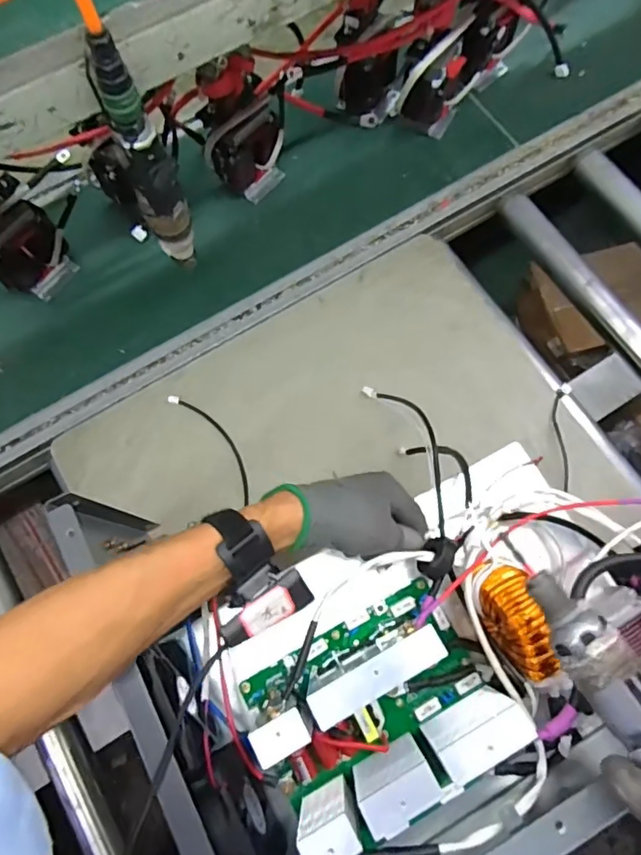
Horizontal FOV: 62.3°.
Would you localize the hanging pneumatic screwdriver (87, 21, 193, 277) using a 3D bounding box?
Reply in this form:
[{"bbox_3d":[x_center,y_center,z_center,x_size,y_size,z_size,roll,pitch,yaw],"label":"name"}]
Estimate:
[{"bbox_3d":[-0.145,-0.214,0.464,0.041,0.260,0.036,-24,75,-7],"label":"hanging pneumatic screwdriver"}]

